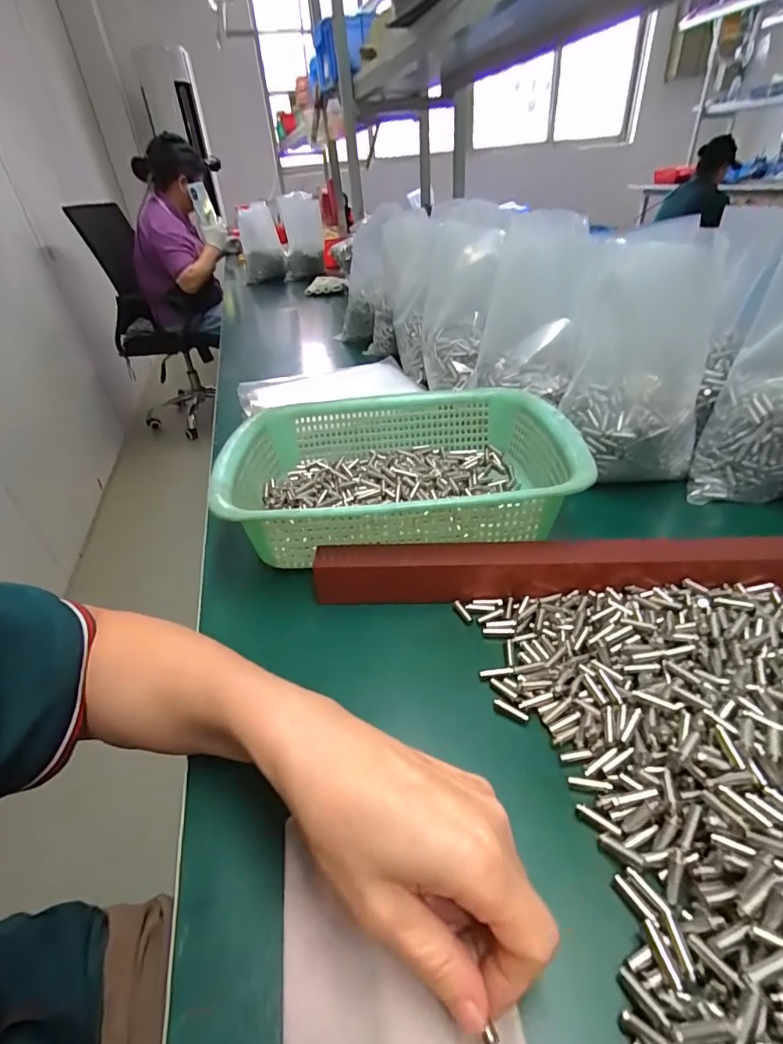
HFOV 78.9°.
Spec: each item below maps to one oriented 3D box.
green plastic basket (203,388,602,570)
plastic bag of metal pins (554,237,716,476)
[{"bbox_3d":[0.008,-0.050,0.436,0.285,0.074,0.217,-6,37,0],"label":"green plastic basket"},{"bbox_3d":[0.233,-0.147,0.450,0.123,0.188,0.121,14,41,24],"label":"plastic bag of metal pins"}]

